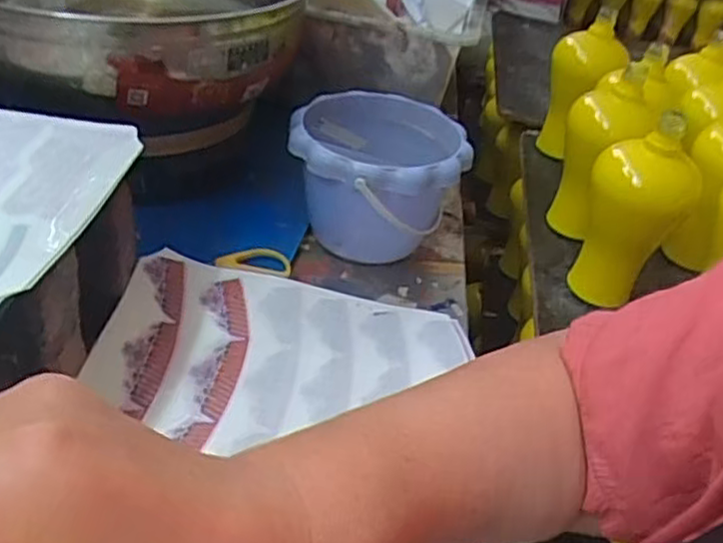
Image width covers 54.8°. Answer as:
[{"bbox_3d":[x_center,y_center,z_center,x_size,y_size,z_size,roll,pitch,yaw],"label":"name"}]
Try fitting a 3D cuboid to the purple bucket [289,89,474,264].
[{"bbox_3d":[0.010,-0.081,0.644,0.147,0.117,0.153,8,36,-6],"label":"purple bucket"}]

